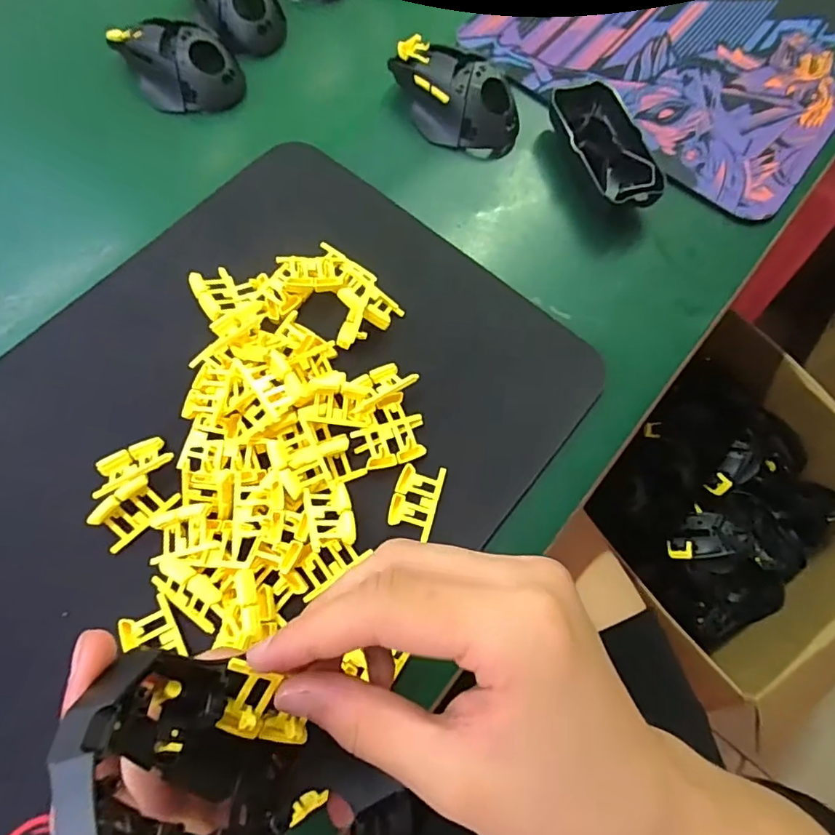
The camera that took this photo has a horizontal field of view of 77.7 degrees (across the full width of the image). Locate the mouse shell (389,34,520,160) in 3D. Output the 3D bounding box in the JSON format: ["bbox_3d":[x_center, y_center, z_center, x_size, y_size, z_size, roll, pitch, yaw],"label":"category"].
[{"bbox_3d":[0.027,-0.248,0.395,0.113,0.035,0.072,29,73,5],"label":"mouse shell"}]

